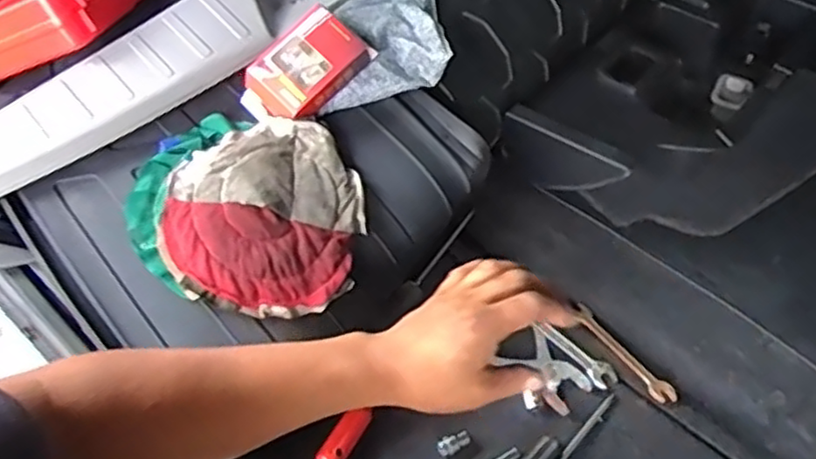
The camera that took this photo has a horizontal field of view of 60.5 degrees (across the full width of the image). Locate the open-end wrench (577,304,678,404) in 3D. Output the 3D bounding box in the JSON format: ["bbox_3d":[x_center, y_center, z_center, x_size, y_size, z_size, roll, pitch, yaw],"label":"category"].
[{"bbox_3d":[0.221,0.128,0.721,0.027,0.007,0.131,-20,51,-35],"label":"open-end wrench"}]

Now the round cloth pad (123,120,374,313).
[{"bbox_3d":[-0.144,-0.021,0.620,0.202,0.026,0.177,10,72,4],"label":"round cloth pad"}]

